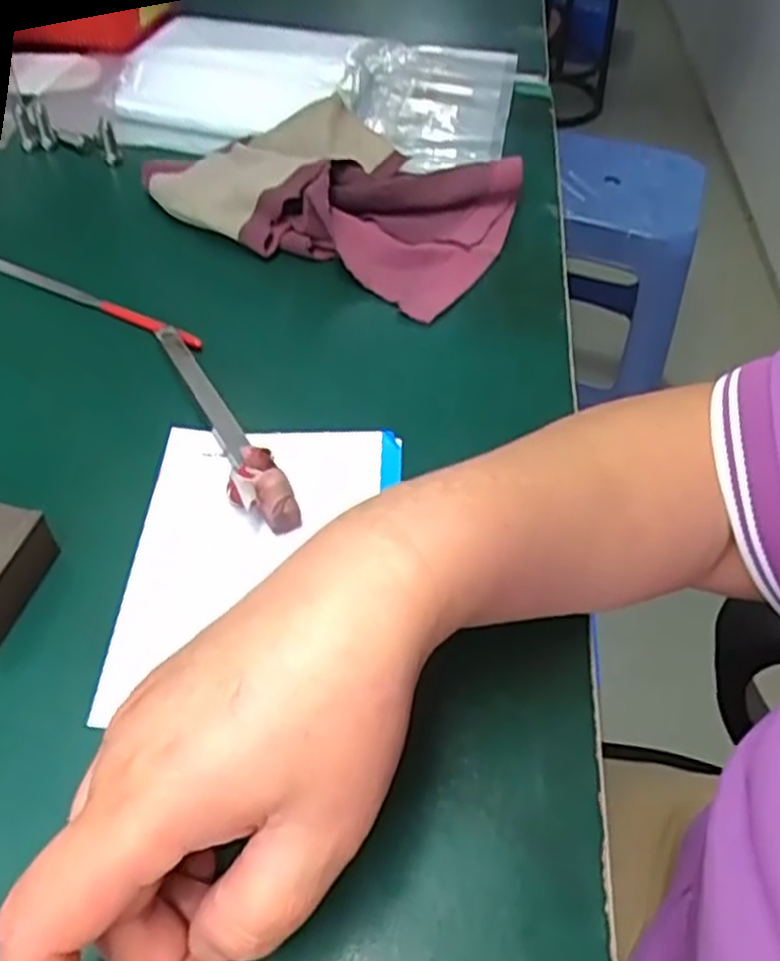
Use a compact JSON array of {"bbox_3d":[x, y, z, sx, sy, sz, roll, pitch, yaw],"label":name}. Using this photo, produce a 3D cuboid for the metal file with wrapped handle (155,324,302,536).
[{"bbox_3d":[-0.076,-0.030,0.356,0.022,0.020,0.140,-18,53,-19],"label":"metal file with wrapped handle"}]

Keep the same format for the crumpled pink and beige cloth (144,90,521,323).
[{"bbox_3d":[-0.031,-0.181,0.480,0.207,0.034,0.136,26,52,17],"label":"crumpled pink and beige cloth"}]

